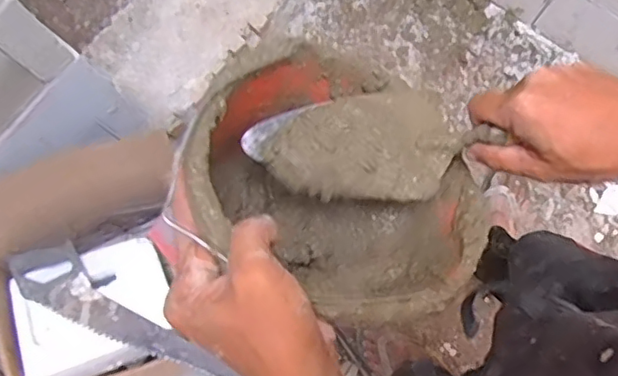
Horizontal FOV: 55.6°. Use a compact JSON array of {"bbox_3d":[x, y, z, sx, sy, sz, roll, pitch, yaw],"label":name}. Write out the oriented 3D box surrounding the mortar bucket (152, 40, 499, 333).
[{"bbox_3d":[-0.005,0.030,0.488,0.237,0.192,0.237,19,49,-23],"label":"mortar bucket"}]

